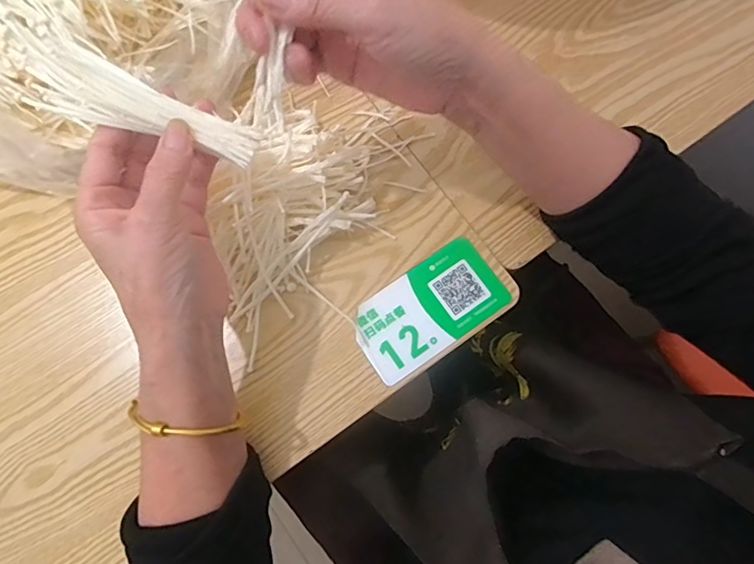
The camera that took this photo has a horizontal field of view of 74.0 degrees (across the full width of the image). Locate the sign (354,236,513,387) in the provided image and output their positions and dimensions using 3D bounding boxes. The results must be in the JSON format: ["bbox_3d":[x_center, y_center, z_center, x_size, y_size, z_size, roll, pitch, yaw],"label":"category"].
[{"bbox_3d":[0.036,0.019,0.356,0.107,0.004,0.060,-34,79,-6],"label":"sign"}]

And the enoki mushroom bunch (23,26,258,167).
[{"bbox_3d":[-0.125,-0.095,0.272,0.119,0.024,0.032,19,78,-14],"label":"enoki mushroom bunch"}]

